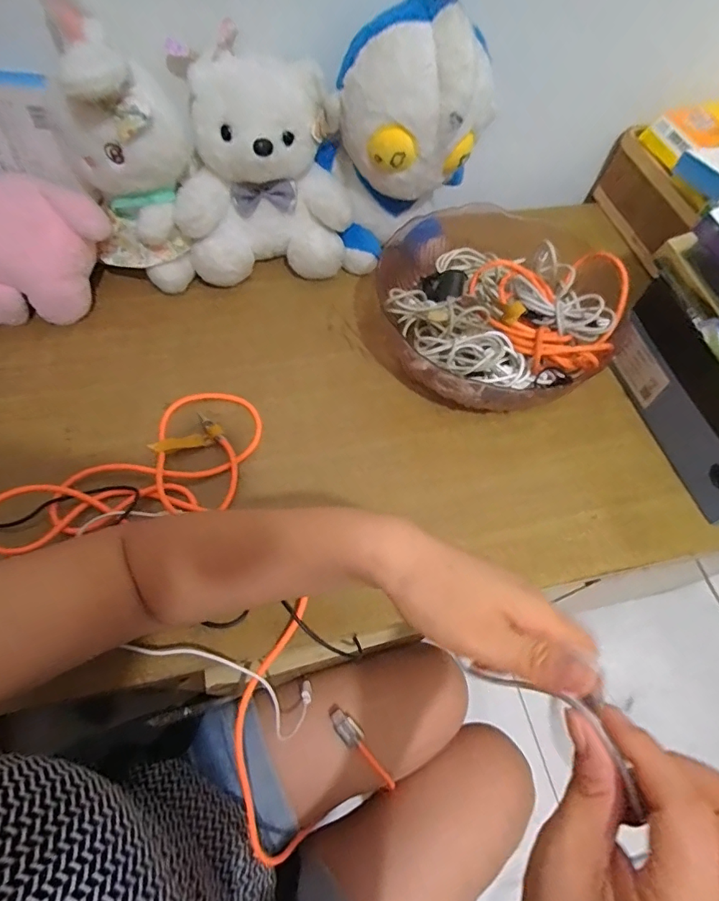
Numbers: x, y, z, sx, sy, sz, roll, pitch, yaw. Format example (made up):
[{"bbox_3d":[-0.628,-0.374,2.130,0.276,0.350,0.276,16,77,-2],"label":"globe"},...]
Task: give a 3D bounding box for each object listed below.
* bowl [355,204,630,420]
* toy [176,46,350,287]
[{"bbox_3d":[0.132,-0.159,0.516,0.253,0.106,0.246,1,61,-3],"label":"bowl"},{"bbox_3d":[-0.104,-0.277,0.501,0.164,0.207,0.093,-9,62,-9],"label":"toy"}]

